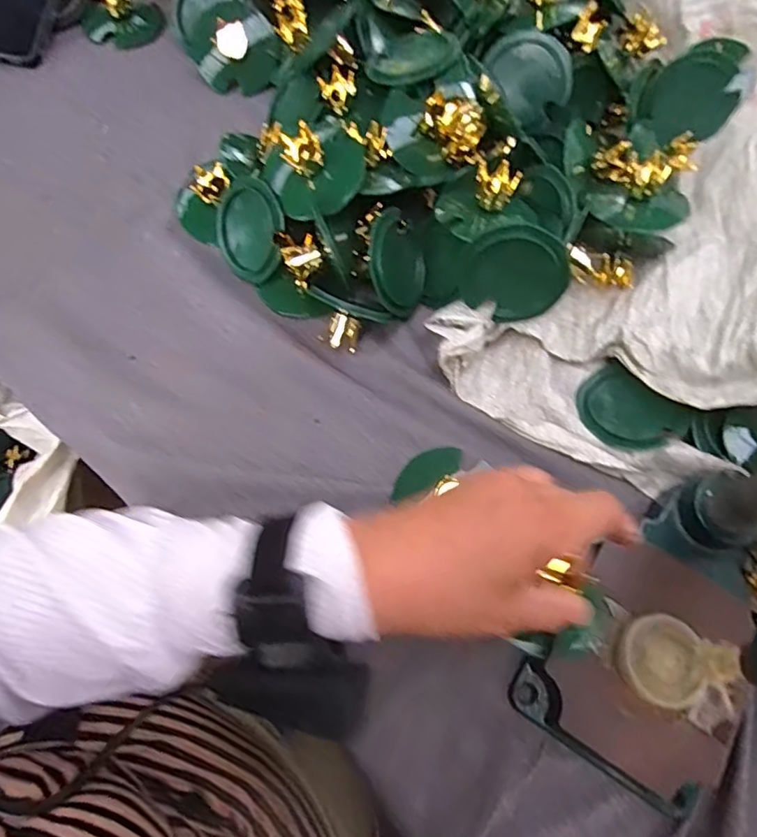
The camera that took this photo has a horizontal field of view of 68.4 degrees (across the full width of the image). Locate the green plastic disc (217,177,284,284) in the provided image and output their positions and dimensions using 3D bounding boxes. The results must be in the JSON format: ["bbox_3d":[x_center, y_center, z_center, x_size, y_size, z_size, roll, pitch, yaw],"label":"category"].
[{"bbox_3d":[-0.099,-0.144,0.433,0.011,0.070,0.070,-12,50,-49],"label":"green plastic disc"}]

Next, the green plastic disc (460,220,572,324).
[{"bbox_3d":[0.094,-0.098,0.386,0.069,0.069,0.006,20,43,-4],"label":"green plastic disc"}]

